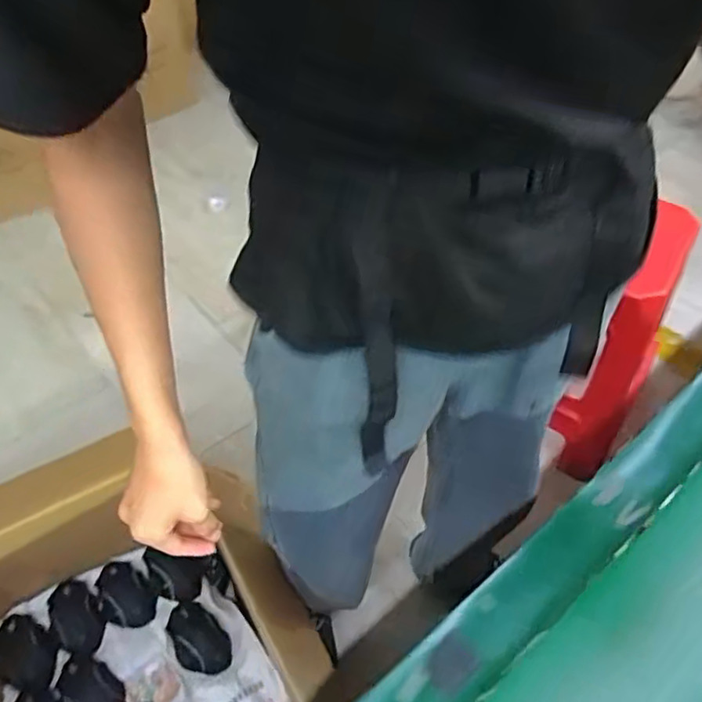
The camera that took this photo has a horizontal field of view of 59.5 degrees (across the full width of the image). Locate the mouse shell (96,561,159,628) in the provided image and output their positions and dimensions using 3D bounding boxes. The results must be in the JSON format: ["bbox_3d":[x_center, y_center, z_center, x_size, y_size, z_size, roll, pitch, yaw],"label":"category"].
[{"bbox_3d":[-0.362,0.389,0.977,0.075,0.023,0.118,-38,60,-26],"label":"mouse shell"}]

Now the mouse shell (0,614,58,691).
[{"bbox_3d":[-0.481,0.444,0.902,0.112,0.020,0.073,35,59,25],"label":"mouse shell"}]

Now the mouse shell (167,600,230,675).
[{"bbox_3d":[-0.240,0.451,0.959,0.116,0.028,0.072,35,59,25],"label":"mouse shell"}]

